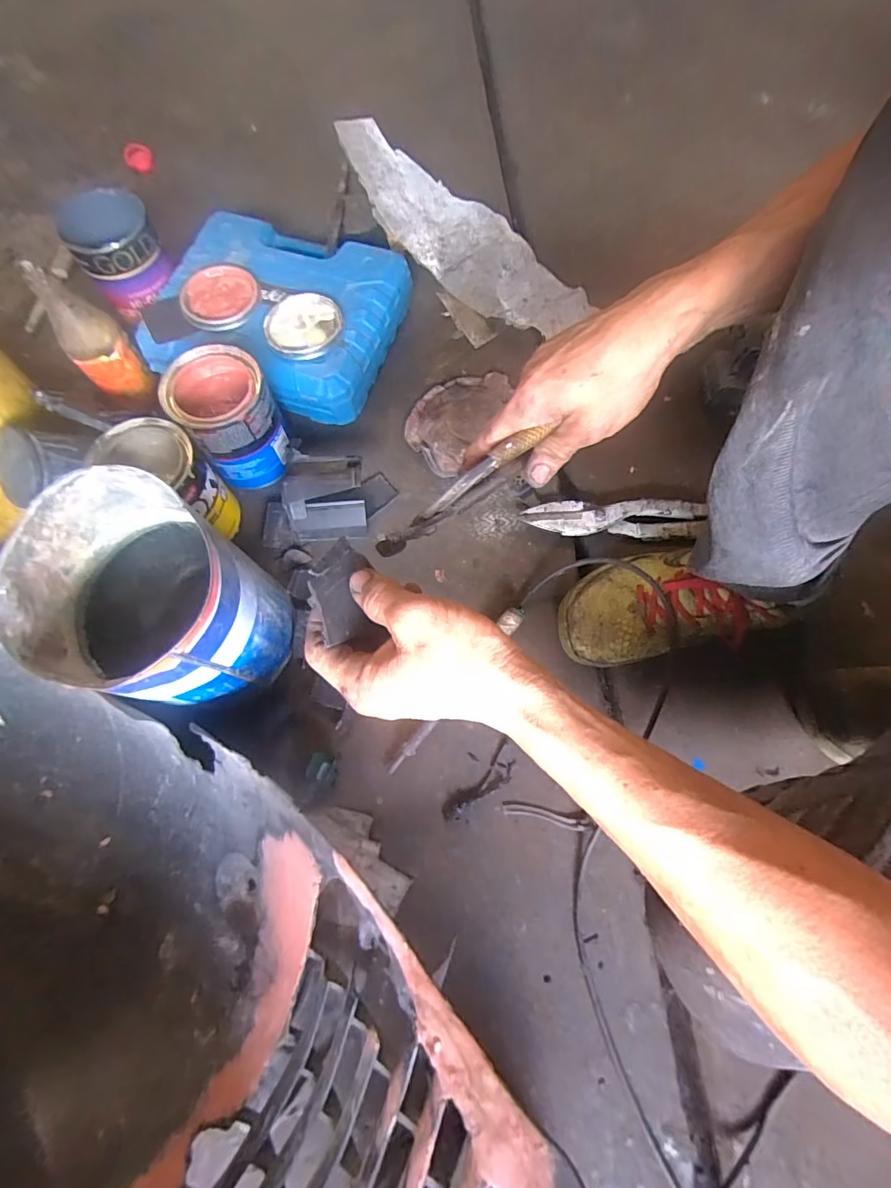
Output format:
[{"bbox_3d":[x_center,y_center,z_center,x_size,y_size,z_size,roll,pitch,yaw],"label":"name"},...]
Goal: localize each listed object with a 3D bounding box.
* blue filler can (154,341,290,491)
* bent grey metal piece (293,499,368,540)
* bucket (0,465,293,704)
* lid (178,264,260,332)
[{"bbox_3d":[-0.237,-0.194,0.549,0.097,0.110,0.100,0,72,2],"label":"blue filler can"},{"bbox_3d":[-0.132,-0.084,0.564,0.081,0.004,0.043,-5,97,-3],"label":"bent grey metal piece"},{"bbox_3d":[-0.246,0.016,0.435,0.163,0.178,0.153,0,72,2],"label":"bucket"},{"bbox_3d":[-0.272,-0.359,0.590,0.089,0.012,0.101,-26,72,-9],"label":"lid"}]

